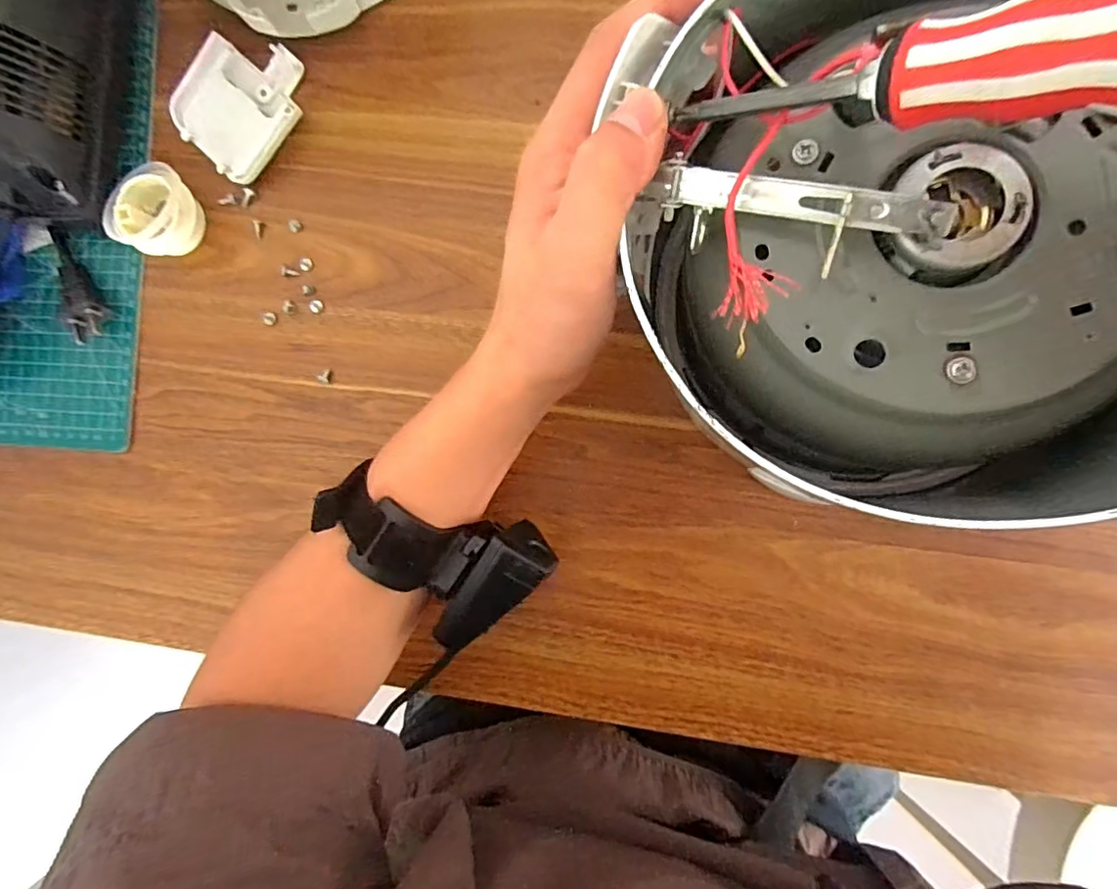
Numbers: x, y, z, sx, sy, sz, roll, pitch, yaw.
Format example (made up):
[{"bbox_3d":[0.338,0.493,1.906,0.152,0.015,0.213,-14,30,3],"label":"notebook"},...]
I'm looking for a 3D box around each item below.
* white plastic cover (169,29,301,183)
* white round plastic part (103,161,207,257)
[{"bbox_3d":[-0.194,-0.210,0.341,0.068,0.012,0.080,38,92,5],"label":"white plastic cover"},{"bbox_3d":[-0.243,-0.141,0.341,0.049,0.022,0.051,0,89,5],"label":"white round plastic part"}]

